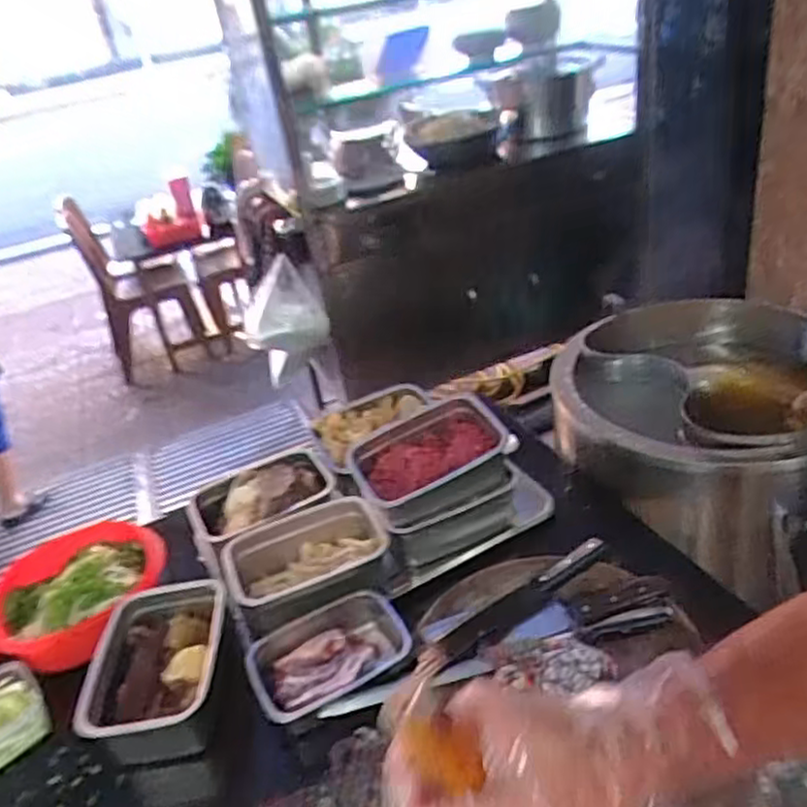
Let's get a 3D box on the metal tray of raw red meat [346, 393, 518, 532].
[{"bbox_3d":[0.039,0.085,1.066,0.224,0.100,0.166,-15,35,-9],"label":"metal tray of raw red meat"}]

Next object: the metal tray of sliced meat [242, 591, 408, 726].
[{"bbox_3d":[-0.090,0.315,0.898,0.193,0.051,0.145,-18,35,-14],"label":"metal tray of sliced meat"}]

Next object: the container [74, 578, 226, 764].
[{"bbox_3d":[-0.302,0.337,0.909,0.152,0.086,0.220,-9,34,-1],"label":"container"}]

